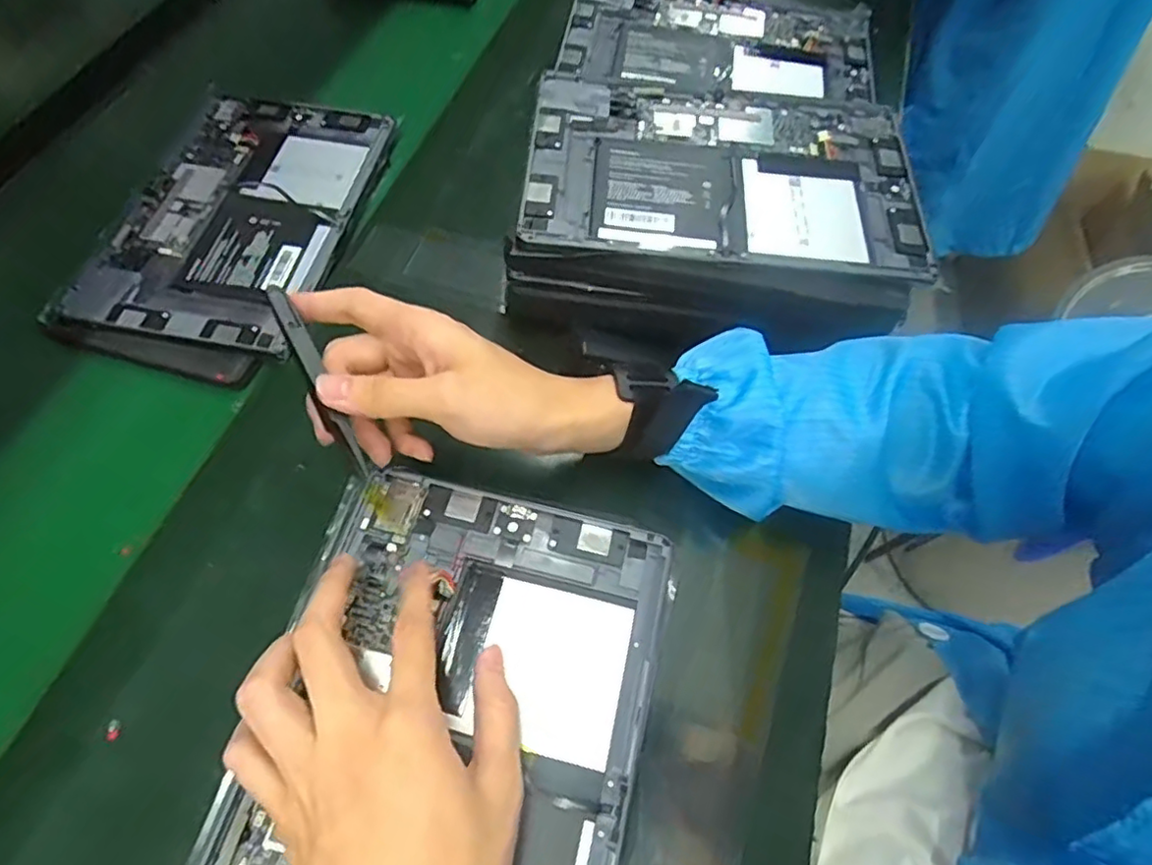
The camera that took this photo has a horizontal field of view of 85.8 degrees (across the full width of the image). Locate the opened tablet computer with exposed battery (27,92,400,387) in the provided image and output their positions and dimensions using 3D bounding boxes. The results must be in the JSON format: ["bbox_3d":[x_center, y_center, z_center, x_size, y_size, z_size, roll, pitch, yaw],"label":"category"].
[{"bbox_3d":[-0.262,-0.166,0.484,0.169,0.020,0.277,9,62,4],"label":"opened tablet computer with exposed battery"}]

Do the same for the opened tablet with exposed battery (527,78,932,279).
[{"bbox_3d":[0.097,-0.172,0.414,0.253,0.014,0.160,5,60,-1],"label":"opened tablet with exposed battery"}]

